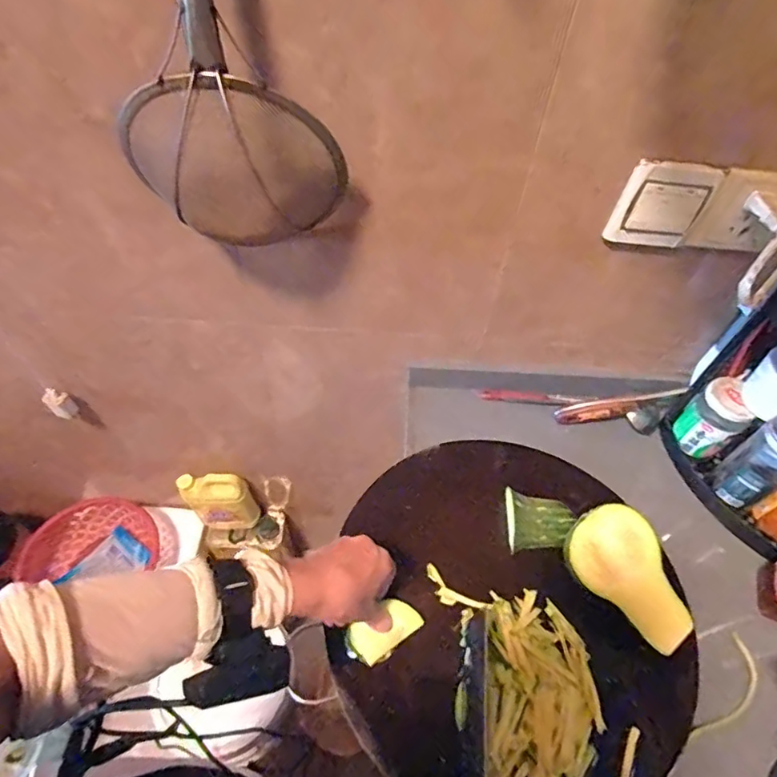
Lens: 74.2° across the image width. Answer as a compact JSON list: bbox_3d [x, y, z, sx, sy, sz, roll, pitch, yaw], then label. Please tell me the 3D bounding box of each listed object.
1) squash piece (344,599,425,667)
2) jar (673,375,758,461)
[{"bbox_3d":[-0.005,0.241,0.508,0.077,0.019,0.039,-28,60,-15],"label":"squash piece"},{"bbox_3d":[0.405,0.039,0.642,0.055,0.095,0.063,-32,62,-23],"label":"jar"}]

